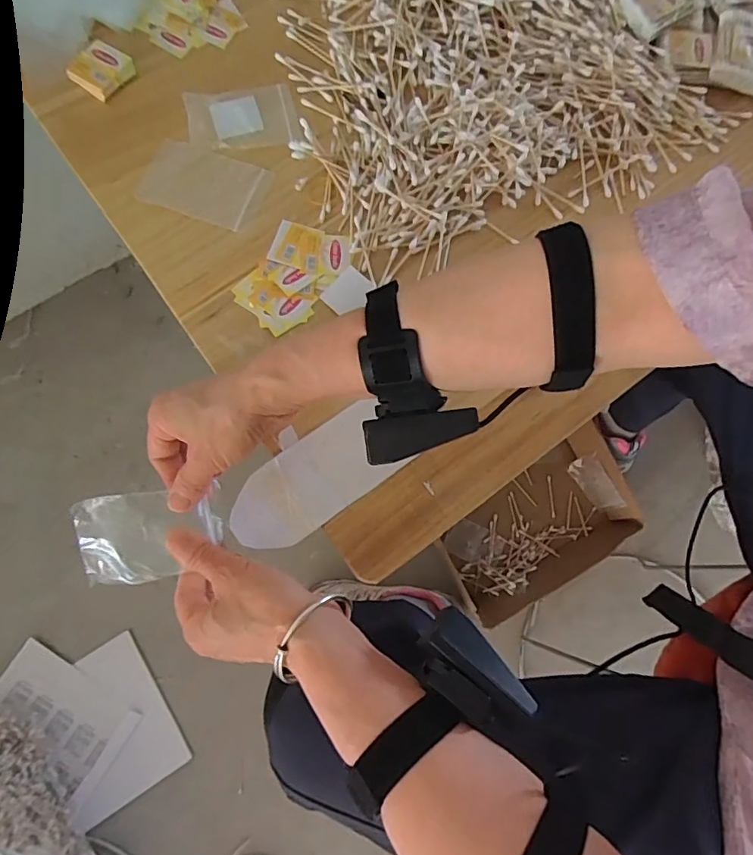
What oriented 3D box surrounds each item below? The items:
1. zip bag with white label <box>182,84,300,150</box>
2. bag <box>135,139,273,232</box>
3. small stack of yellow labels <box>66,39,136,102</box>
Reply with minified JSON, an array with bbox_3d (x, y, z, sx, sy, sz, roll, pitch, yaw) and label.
[{"bbox_3d":[-0.125,-0.289,0.485,0.097,0.009,0.069,-9,75,-4],"label":"zip bag with white label"},{"bbox_3d":[-0.154,-0.218,0.471,0.103,0.004,0.067,19,76,1],"label":"bag"},{"bbox_3d":[-0.256,-0.333,0.487,0.045,0.016,0.048,39,77,9],"label":"small stack of yellow labels"}]

